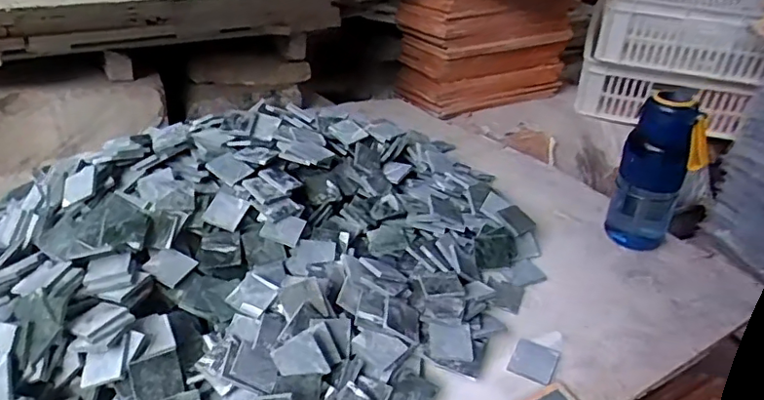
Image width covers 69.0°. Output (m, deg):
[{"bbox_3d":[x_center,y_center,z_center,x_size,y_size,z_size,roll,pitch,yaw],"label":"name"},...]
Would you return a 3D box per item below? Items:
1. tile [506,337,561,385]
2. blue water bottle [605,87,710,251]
[{"bbox_3d":[0.180,0.189,0.659,0.050,0.006,0.057,17,36,25],"label":"tile"},{"bbox_3d":[0.402,-0.041,0.812,0.101,0.238,0.101,13,35,20],"label":"blue water bottle"}]

